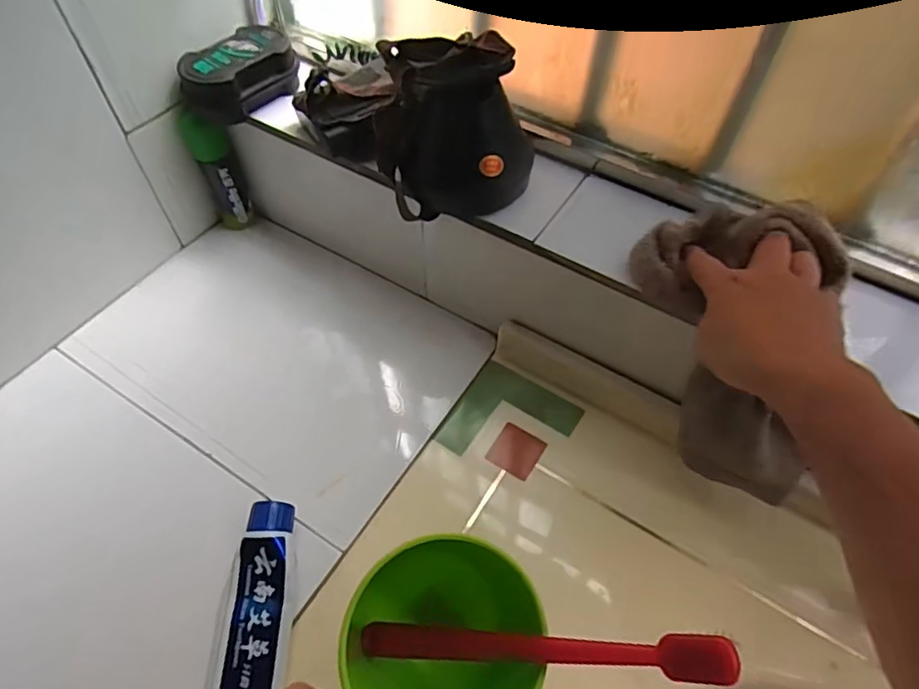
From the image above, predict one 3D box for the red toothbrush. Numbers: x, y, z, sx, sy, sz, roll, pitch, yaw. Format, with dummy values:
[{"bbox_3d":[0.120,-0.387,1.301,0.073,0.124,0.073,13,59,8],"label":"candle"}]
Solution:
[{"bbox_3d":[0.023,0.128,0.244,0.182,0.015,0.015,-22,43,39],"label":"red toothbrush"}]

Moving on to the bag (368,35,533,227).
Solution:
[{"bbox_3d":[-0.003,-0.163,0.437,0.116,0.098,0.094,-5,55,-5],"label":"bag"}]

